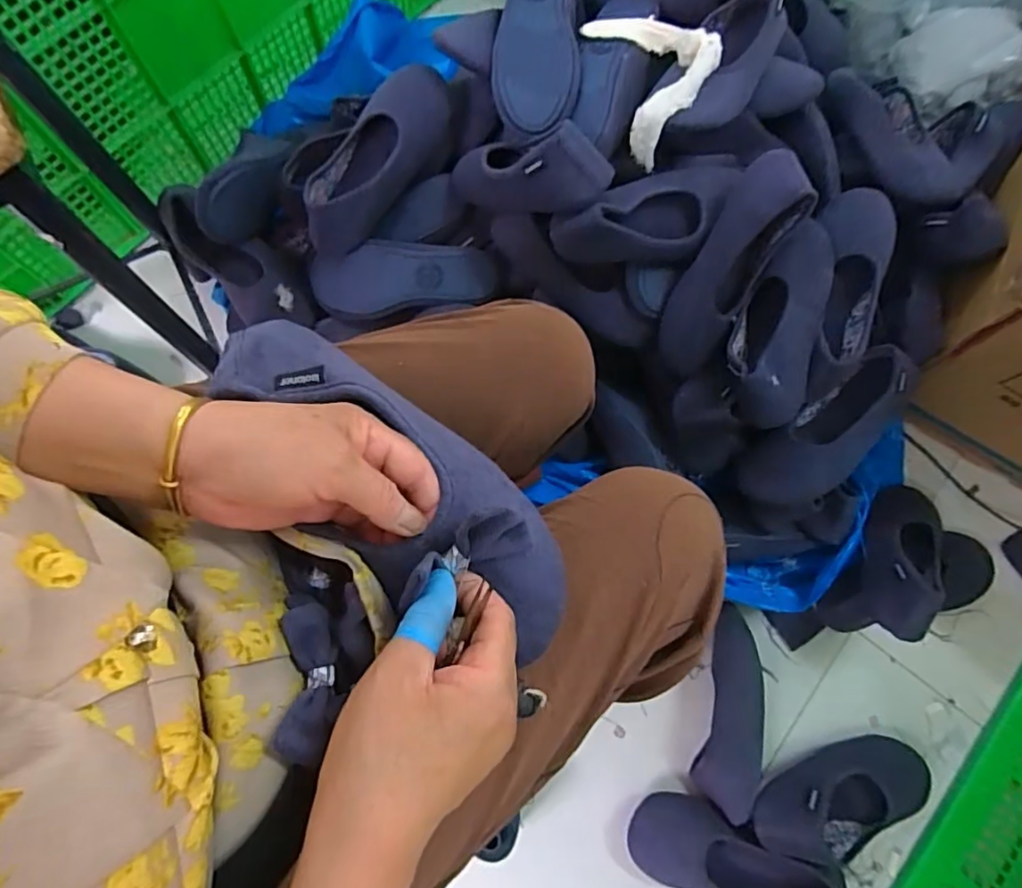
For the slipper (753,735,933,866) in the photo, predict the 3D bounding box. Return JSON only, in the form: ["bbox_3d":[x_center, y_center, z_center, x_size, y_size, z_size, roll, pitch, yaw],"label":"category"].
[{"bbox_3d":[0.406,0.429,0.702,0.255,0.069,0.102,-4,73,-22],"label":"slipper"}]

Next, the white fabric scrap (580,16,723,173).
[{"bbox_3d":[0.165,-0.437,0.680,0.098,0.101,0.178,-22,76,-7],"label":"white fabric scrap"}]

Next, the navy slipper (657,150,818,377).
[{"bbox_3d":[0.249,-0.197,0.670,0.082,0.056,0.254,30,113,7],"label":"navy slipper"}]

